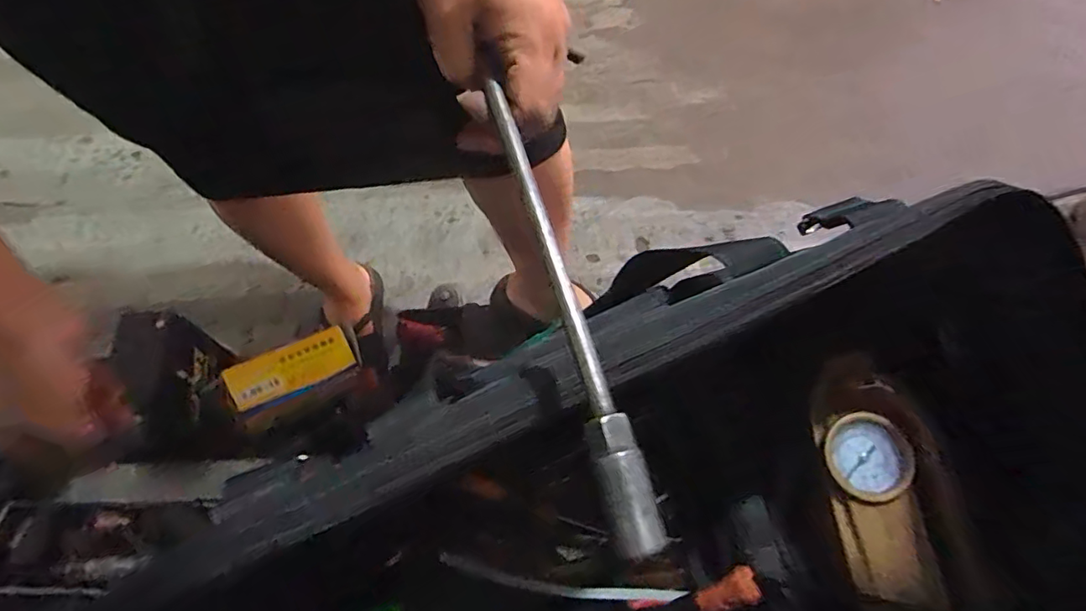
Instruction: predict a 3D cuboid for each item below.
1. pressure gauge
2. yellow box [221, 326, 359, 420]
[{"bbox_3d":[0.210,0.099,0.364,0.049,0.019,0.055,-5,65,-4],"label":"pressure gauge"},{"bbox_3d":[-0.324,0.083,0.719,0.149,0.032,0.064,-27,67,-32],"label":"yellow box"}]

